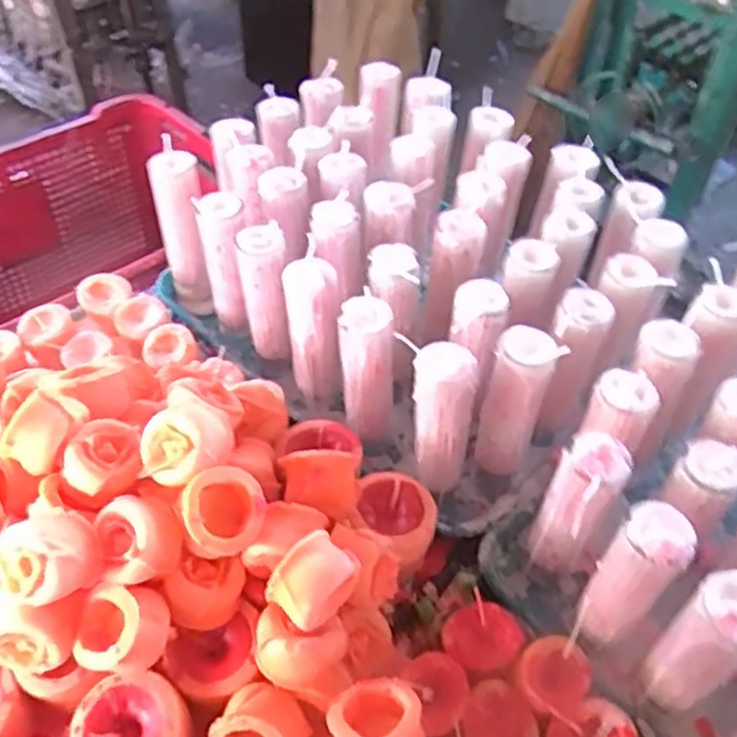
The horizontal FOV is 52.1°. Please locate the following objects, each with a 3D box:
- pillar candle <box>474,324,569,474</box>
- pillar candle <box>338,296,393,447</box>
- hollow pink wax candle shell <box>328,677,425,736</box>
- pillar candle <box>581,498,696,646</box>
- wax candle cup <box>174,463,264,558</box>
[{"bbox_3d":[0.114,0.027,0.596,0.047,0.144,0.044,0,49,0],"label":"pillar candle"},{"bbox_3d":[0.000,0.009,0.616,0.041,0.151,0.036,1,49,0],"label":"pillar candle"},{"bbox_3d":[0.004,0.225,0.463,0.054,0.050,0.059,0,49,0],"label":"hollow pink wax candle shell"},{"bbox_3d":[0.172,0.140,0.494,0.040,0.132,0.043,0,49,0],"label":"pillar candle"},{"bbox_3d":[-0.098,0.097,0.501,0.053,0.031,0.056,-17,75,-33],"label":"wax candle cup"}]

